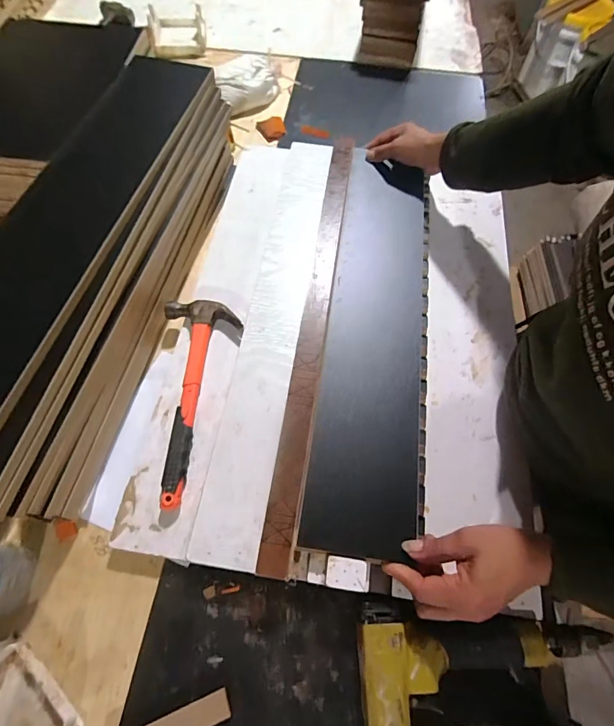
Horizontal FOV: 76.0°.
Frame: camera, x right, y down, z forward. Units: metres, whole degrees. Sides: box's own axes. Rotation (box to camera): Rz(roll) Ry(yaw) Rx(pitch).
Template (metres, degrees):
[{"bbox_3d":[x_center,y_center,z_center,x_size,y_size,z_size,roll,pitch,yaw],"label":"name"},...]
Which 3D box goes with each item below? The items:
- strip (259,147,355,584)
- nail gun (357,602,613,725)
[{"bbox_3d":[0.012,-0.073,0.499,0.034,0.018,0.605,9,64,1],"label":"strip"},{"bbox_3d":[0.157,0.308,0.355,0.227,0.049,0.139,7,64,0],"label":"nail gun"}]

